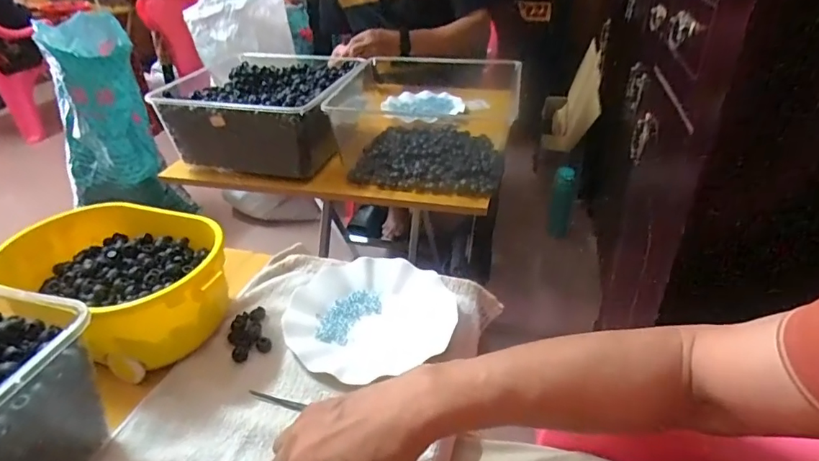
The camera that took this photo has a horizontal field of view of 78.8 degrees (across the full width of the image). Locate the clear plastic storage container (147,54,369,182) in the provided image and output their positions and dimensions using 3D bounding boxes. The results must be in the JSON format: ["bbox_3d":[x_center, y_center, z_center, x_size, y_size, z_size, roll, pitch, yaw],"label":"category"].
[{"bbox_3d":[-0.256,-0.234,0.949,0.317,0.115,0.307,5,34,11],"label":"clear plastic storage container"}]

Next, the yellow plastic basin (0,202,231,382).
[{"bbox_3d":[-0.310,0.056,0.547,0.239,0.101,0.155,15,36,20],"label":"yellow plastic basin"}]

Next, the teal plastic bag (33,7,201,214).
[{"bbox_3d":[-0.944,-0.333,1.563,0.302,0.552,0.314,-22,38,-28],"label":"teal plastic bag"}]

